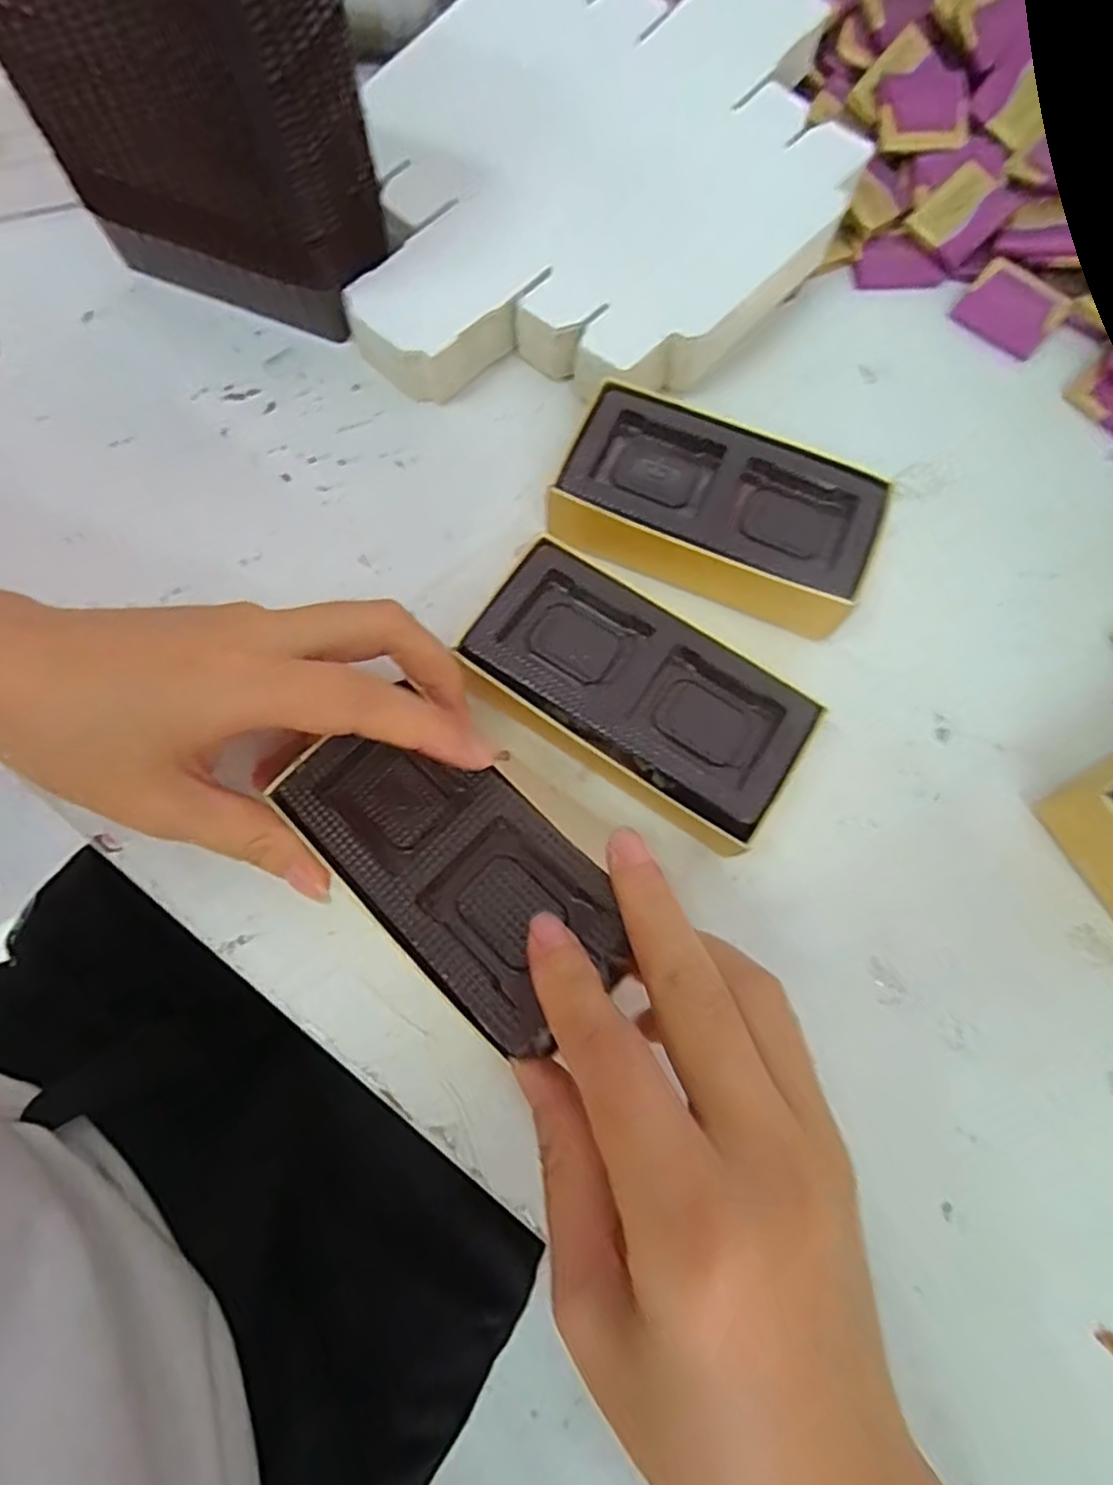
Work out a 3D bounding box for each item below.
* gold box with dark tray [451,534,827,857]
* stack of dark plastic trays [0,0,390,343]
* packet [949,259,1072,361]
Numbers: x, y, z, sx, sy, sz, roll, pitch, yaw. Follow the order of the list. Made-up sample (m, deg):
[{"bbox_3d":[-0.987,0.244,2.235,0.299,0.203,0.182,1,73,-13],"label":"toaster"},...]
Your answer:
[{"bbox_3d":[0.026,-0.014,0.237,0.110,0.036,0.059,34,75,8],"label":"gold box with dark tray"},{"bbox_3d":[-0.124,-0.227,0.239,0.116,0.125,0.058,20,74,4],"label":"stack of dark plastic trays"},{"bbox_3d":[0.200,-0.191,0.303,0.039,0.007,0.033,41,96,10],"label":"packet"}]

